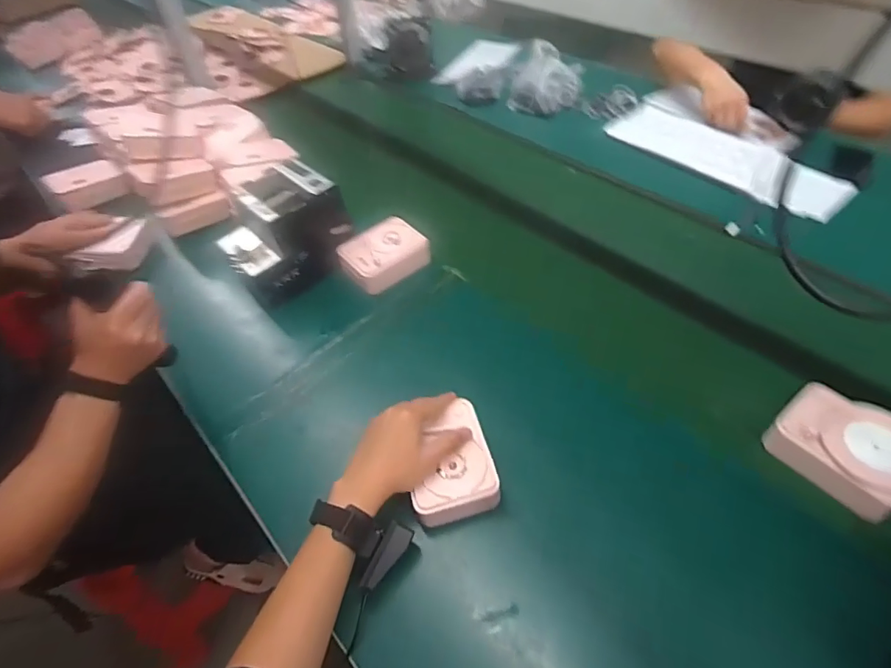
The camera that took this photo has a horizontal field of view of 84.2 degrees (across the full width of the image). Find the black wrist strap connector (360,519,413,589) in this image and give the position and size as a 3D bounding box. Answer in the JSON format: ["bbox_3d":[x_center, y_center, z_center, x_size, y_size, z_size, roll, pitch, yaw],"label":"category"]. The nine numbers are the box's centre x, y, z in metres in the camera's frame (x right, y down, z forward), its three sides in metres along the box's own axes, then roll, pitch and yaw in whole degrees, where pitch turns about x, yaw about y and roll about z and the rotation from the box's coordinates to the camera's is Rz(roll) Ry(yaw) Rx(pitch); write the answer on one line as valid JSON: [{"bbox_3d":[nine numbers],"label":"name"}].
[{"bbox_3d":[-0.062,0.227,0.503,0.020,0.022,0.069,25,56,24],"label":"black wrist strap connector"}]

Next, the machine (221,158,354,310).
[{"bbox_3d":[-0.262,-0.168,0.795,0.184,0.138,0.141,-35,55,-23],"label":"machine"}]

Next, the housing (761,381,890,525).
[{"bbox_3d":[0.448,0.124,0.547,0.106,0.052,0.135,-28,52,-18],"label":"housing"}]

